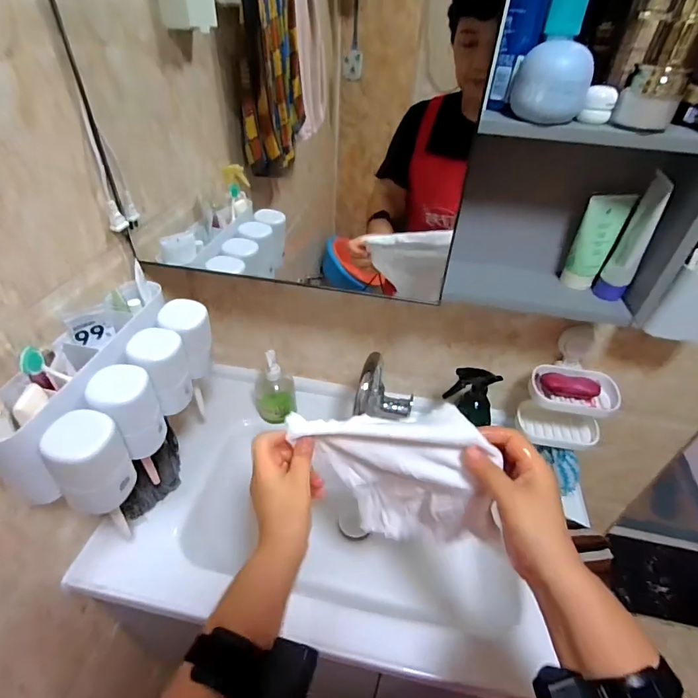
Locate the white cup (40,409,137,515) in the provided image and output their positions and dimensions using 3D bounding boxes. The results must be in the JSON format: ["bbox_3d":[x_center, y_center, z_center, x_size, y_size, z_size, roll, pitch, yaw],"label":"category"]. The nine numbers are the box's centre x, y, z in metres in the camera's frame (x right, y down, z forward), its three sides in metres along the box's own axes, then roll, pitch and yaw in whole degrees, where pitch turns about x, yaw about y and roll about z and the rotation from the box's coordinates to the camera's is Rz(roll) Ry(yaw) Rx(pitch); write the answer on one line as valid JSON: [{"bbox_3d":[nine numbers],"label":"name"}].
[{"bbox_3d":[-0.295,0.134,0.477,0.060,0.125,0.059,2,41,-1],"label":"white cup"}]

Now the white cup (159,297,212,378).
[{"bbox_3d":[-0.243,-0.014,0.625,0.060,0.108,0.072,18,43,17],"label":"white cup"}]

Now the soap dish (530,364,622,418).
[{"bbox_3d":[0.388,0.065,0.711,0.138,0.046,0.093,13,42,12],"label":"soap dish"}]

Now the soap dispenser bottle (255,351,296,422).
[{"bbox_3d":[-0.151,0.075,0.832,0.084,0.155,0.076,-4,41,-7],"label":"soap dispenser bottle"}]

